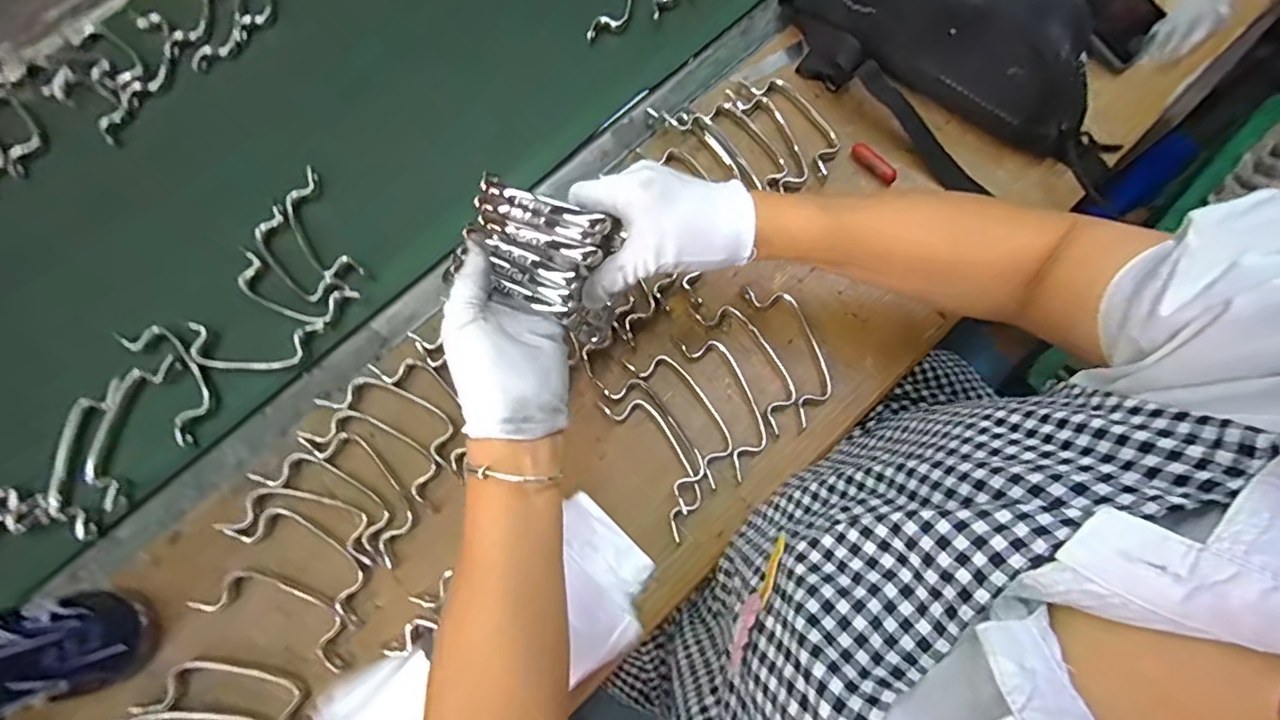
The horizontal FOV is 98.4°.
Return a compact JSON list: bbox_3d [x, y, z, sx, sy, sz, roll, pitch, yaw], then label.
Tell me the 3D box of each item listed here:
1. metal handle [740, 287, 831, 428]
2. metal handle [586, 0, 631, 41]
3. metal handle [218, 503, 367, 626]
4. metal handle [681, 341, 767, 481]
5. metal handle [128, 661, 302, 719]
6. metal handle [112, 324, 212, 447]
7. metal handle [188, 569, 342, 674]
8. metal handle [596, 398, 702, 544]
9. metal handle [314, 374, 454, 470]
[{"bbox_3d":[0.129,-0.011,0.464,0.040,0.007,0.127,-19,74,-4],"label":"metal handle"},{"bbox_3d":[-0.028,-0.381,0.572,0.040,0.016,0.116,6,74,3],"label":"metal handle"},{"bbox_3d":[-0.258,0.155,0.435,0.124,0.015,0.041,32,77,10],"label":"metal handle"},{"bbox_3d":[0.074,0.034,0.455,0.038,0.009,0.119,-21,75,-5],"label":"metal handle"},{"bbox_3d":[-0.303,0.249,0.407,0.126,0.013,0.039,11,74,4],"label":"metal handle"},{"bbox_3d":[-0.398,0.013,0.470,0.041,0.012,0.122,-39,77,-9],"label":"metal handle"},{"bbox_3d":[-0.274,0.194,0.423,0.117,0.010,0.037,21,75,7],"label":"metal handle"},{"bbox_3d":[0.014,0.077,0.439,0.040,0.017,0.124,-30,75,-7],"label":"metal handle"},{"bbox_3d":[-0.203,0.044,0.459,0.122,0.009,0.038,25,76,8],"label":"metal handle"}]

